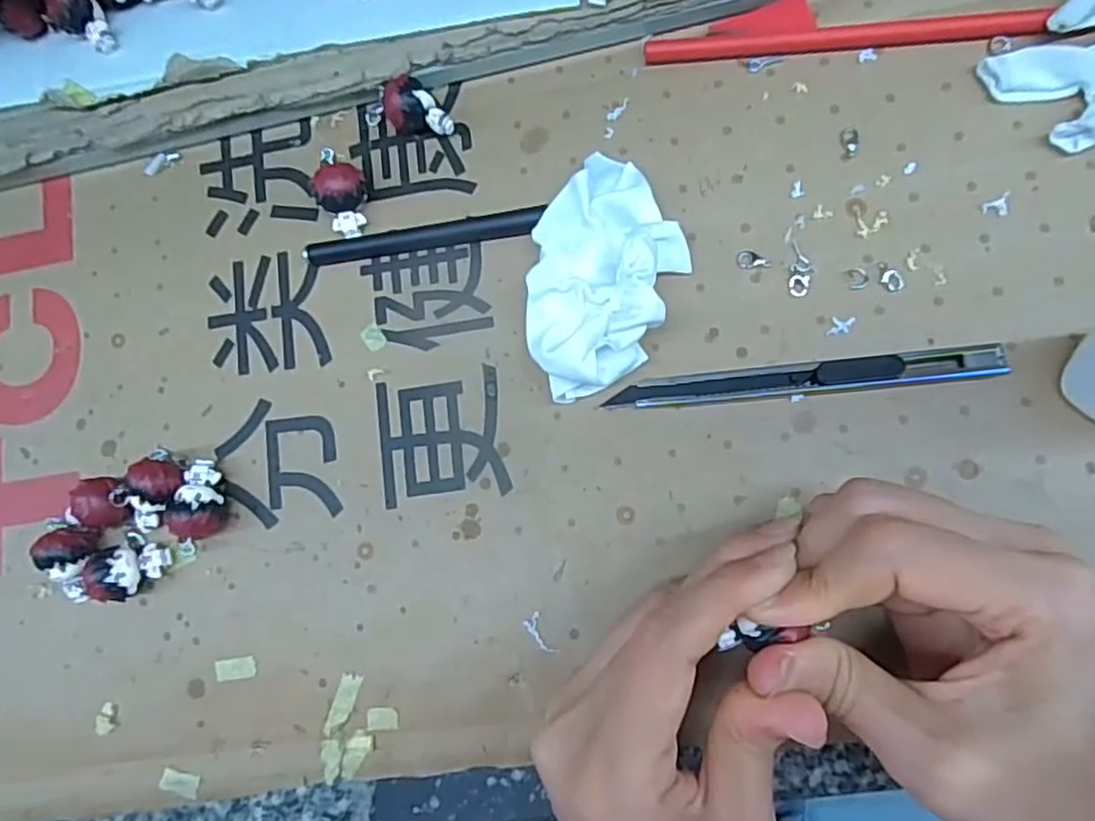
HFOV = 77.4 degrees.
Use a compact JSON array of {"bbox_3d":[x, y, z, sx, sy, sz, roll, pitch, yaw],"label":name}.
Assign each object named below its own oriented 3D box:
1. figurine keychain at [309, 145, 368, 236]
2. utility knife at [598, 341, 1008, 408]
[{"bbox_3d":[-0.081,-0.086,0.273,0.017,0.020,0.031,6,86,8],"label":"figurine keychain"},{"bbox_3d":[0.089,-0.011,0.241,0.132,0.008,0.011,-5,85,7],"label":"utility knife"}]

